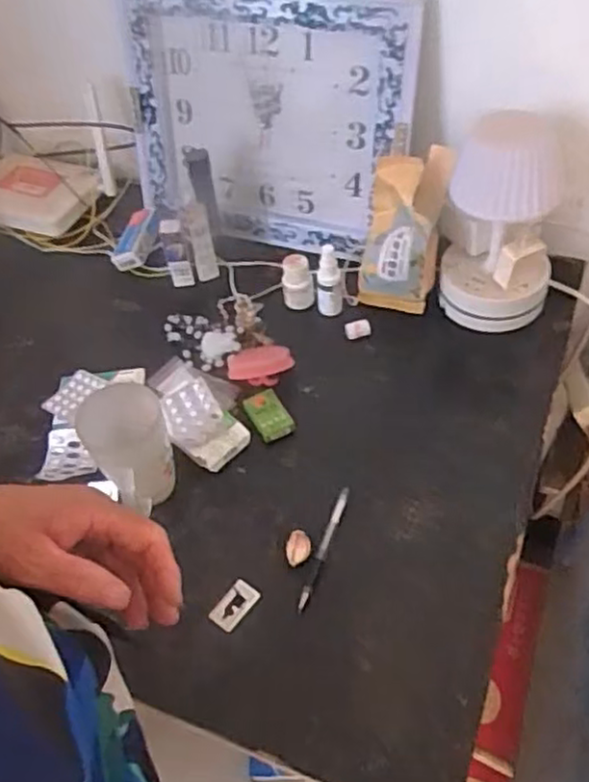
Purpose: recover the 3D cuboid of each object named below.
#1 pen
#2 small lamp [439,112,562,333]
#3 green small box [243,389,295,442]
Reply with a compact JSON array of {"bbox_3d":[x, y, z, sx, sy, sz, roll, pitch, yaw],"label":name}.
[{"bbox_3d":[0.028,0.150,0.668,0.010,0.011,0.130,14,53,17],"label":"pen"},{"bbox_3d":[0.235,-0.183,0.789,0.122,0.226,0.148,12,52,16],"label":"small lamp"},{"bbox_3d":[-0.030,0.028,0.772,0.039,0.018,0.058,-24,52,-14],"label":"green small box"}]

